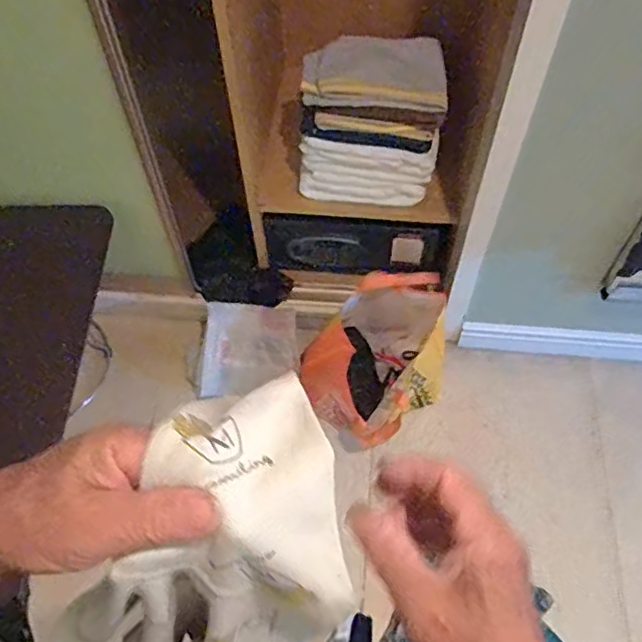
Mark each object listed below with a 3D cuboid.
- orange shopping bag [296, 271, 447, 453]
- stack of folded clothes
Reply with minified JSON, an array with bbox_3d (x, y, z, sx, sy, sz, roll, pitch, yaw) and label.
[{"bbox_3d":[0.146,0.083,1.418,0.397,0.257,0.316,-31,62,-17],"label":"orange shopping bag"},{"bbox_3d":[0.100,-0.434,1.324,0.299,0.273,0.226,1,58,2],"label":"stack of folded clothes"}]

